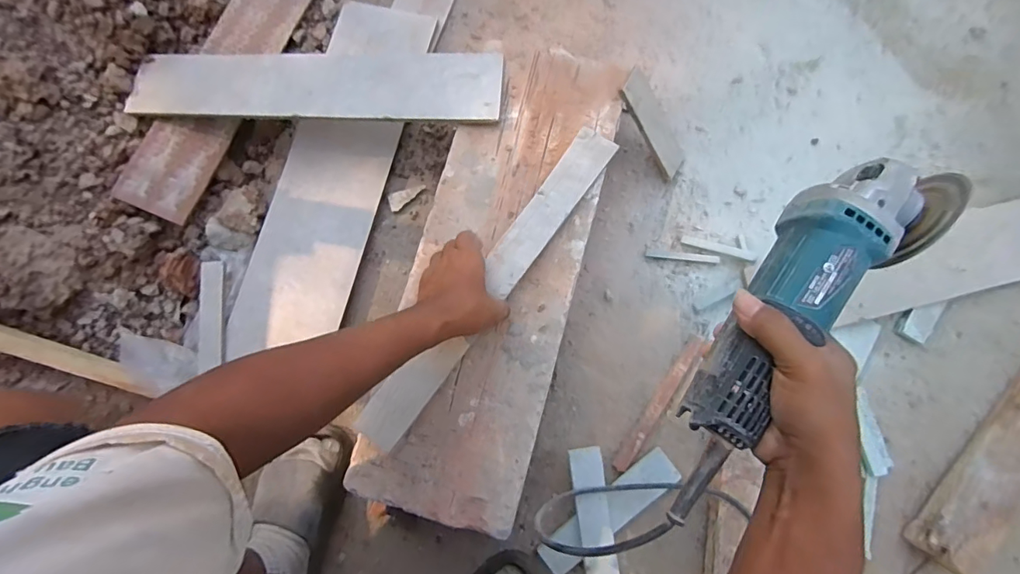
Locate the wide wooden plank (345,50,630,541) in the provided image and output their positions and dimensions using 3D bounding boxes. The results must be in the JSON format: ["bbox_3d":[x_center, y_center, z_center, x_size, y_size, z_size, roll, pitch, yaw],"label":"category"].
[{"bbox_3d":[-0.017,-0.023,0.571,0.201,0.032,0.583,16,79,5],"label":"wide wooden plank"}]

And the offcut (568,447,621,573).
[{"bbox_3d":[0.104,0.283,0.577,0.041,0.010,0.163,-9,84,6],"label":"offcut"}]

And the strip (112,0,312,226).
[{"bbox_3d":[-0.415,-0.385,0.738,0.099,0.014,0.600,25,79,-15],"label":"strip"}]

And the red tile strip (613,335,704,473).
[{"bbox_3d":[0.195,0.151,0.611,0.020,0.011,0.199,32,80,8],"label":"red tile strip"}]

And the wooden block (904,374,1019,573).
[{"bbox_3d":[0.626,0.170,0.567,0.062,0.047,0.406,41,82,9],"label":"wooden block"}]

